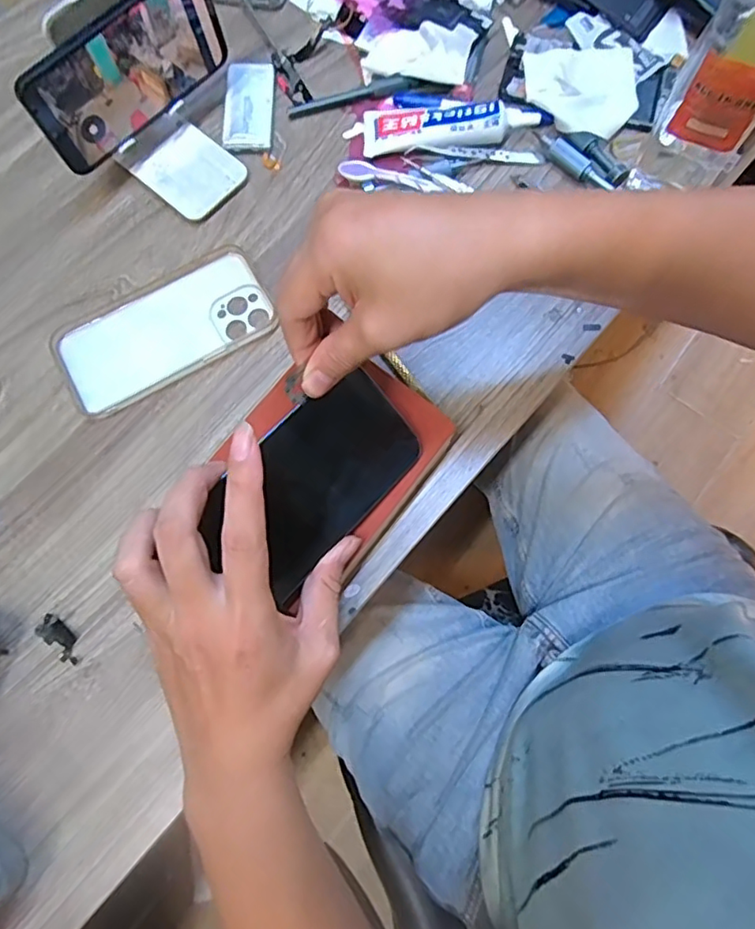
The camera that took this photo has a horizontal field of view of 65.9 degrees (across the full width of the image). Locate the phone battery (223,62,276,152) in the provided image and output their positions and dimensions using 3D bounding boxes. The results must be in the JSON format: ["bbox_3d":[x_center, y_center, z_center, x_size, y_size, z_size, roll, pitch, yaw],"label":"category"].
[{"bbox_3d":[-0.108,-0.302,0.491,0.040,0.006,0.087,0,76,1],"label":"phone battery"}]

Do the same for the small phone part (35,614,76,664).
[{"bbox_3d":[-0.211,0.116,0.386,0.036,0.004,0.017,40,80,11],"label":"small phone part"}]

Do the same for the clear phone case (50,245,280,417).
[{"bbox_3d":[-0.162,-0.103,0.442,0.162,0.008,0.082,-28,77,-6],"label":"clear phone case"}]

